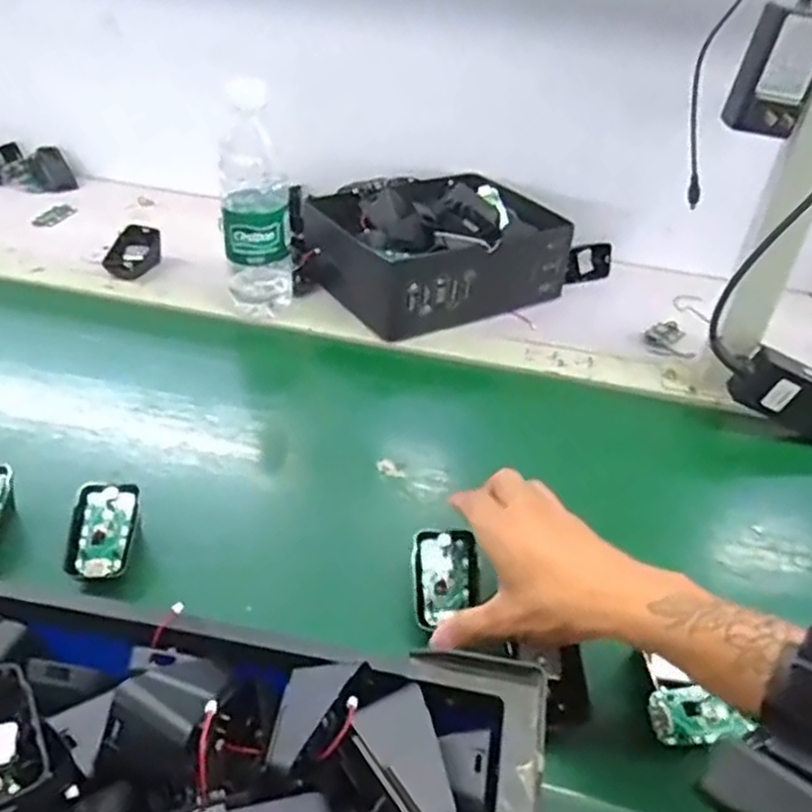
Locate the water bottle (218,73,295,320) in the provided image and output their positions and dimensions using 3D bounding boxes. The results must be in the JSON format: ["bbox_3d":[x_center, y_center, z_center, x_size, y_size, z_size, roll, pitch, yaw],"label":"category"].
[{"bbox_3d":[-0.146,-0.193,0.716,0.069,0.219,0.060,-3,40,-11],"label":"water bottle"}]

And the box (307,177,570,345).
[{"bbox_3d":[0.035,-0.184,0.821,0.253,0.087,0.198,-19,46,-28],"label":"box"}]

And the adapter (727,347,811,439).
[{"bbox_3d":[0.352,-0.007,0.649,0.120,0.055,0.026,24,38,-10],"label":"adapter"}]

